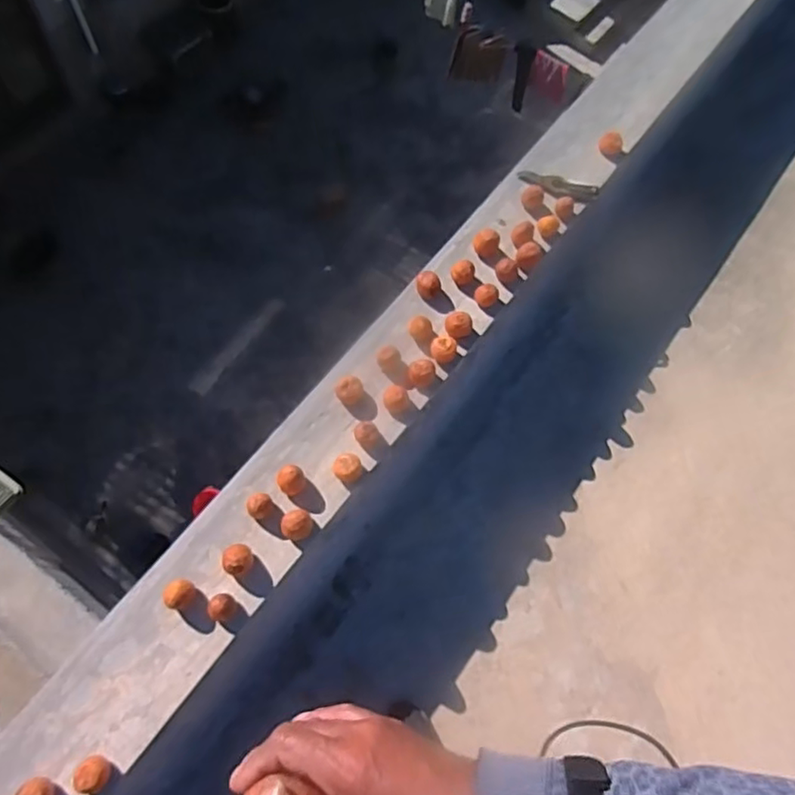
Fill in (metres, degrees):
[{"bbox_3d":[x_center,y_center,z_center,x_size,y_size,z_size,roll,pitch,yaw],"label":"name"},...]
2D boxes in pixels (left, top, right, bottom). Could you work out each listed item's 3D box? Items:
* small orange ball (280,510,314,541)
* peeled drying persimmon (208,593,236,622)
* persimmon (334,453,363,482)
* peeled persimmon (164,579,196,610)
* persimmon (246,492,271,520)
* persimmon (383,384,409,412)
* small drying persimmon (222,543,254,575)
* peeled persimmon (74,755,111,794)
[{"bbox_3d":[-0.183,0.231,1.093,0.053,0.040,0.053,2,70,-5],"label":"small orange ball"},{"bbox_3d":[-0.302,0.362,1.041,0.042,0.046,0.044,2,70,-5],"label":"peeled drying persimmon"},{"bbox_3d":[-0.094,0.132,1.142,0.056,0.037,0.049,-8,71,-9],"label":"persimmon"},{"bbox_3d":[-0.375,0.339,1.040,0.045,0.042,0.048,2,70,-5],"label":"peeled persimmon"},{"bbox_3d":[-0.254,0.197,1.104,0.047,0.042,0.047,2,70,-5],"label":"persimmon"},{"bbox_3d":[-0.002,0.004,1.201,0.049,0.044,0.047,2,70,-5],"label":"persimmon"},{"bbox_3d":[-0.281,0.287,1.066,0.052,0.061,0.049,2,70,-5],"label":"small drying persimmon"},{"bbox_3d":[-0.474,0.589,0.942,0.050,0.041,0.054,-27,75,-15],"label":"peeled persimmon"}]

